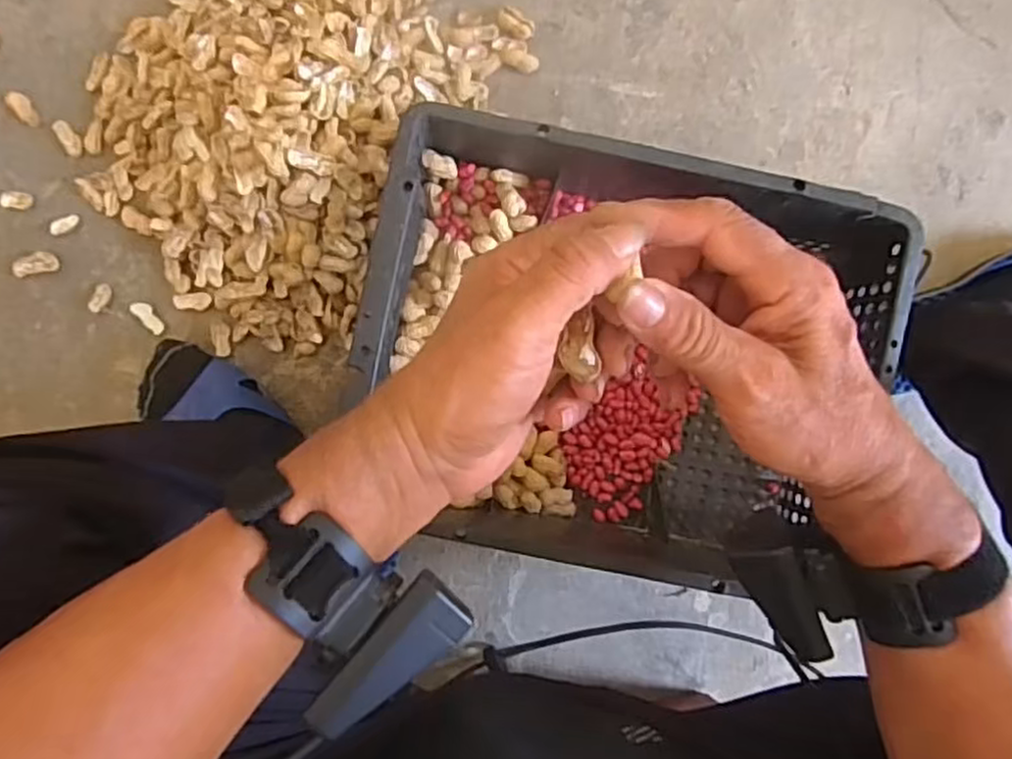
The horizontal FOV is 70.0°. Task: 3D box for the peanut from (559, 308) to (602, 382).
[{"bbox_3d":[0.030,-0.013,0.294,0.014,0.014,0.028,-7,91,-3],"label":"peanut"}]

